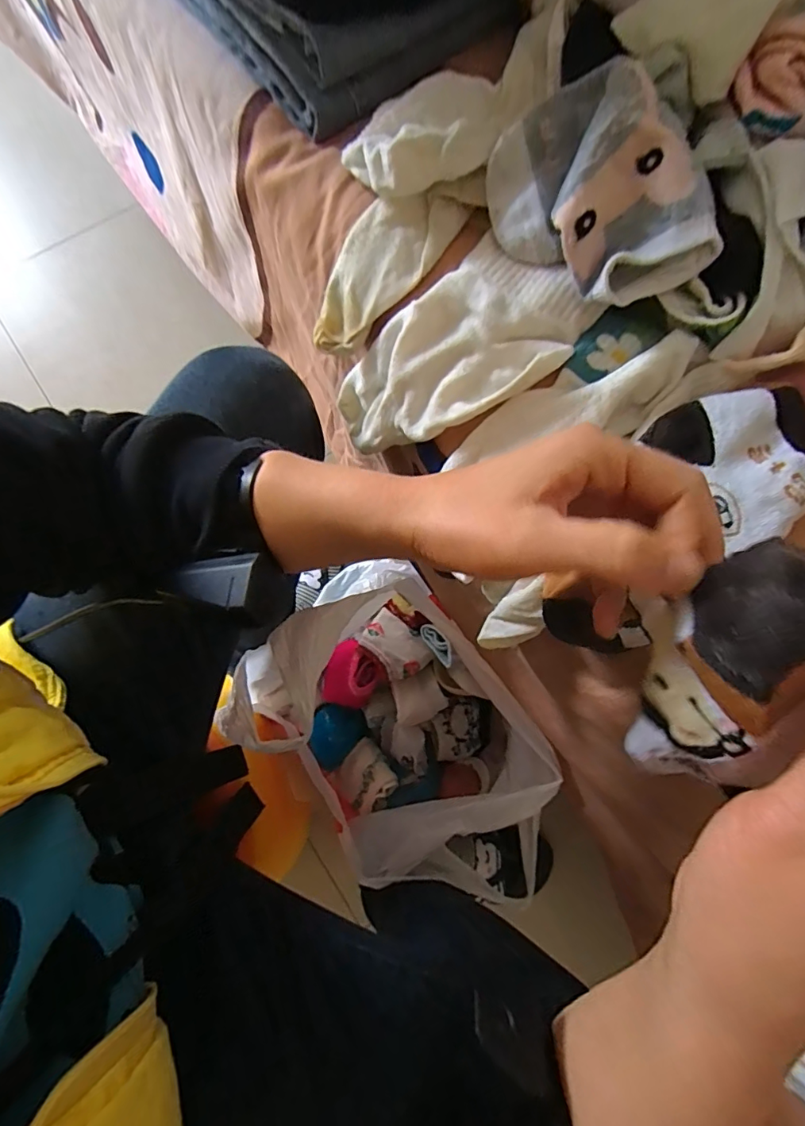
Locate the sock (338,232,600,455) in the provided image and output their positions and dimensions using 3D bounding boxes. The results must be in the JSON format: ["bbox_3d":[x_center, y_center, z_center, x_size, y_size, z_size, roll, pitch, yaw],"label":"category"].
[{"bbox_3d":[0.017,-0.128,0.321,0.195,0.055,0.098,-18,76,34],"label":"sock"}]

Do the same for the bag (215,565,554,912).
[{"bbox_3d":[-0.006,0.201,0.543,0.234,0.253,0.331,-37,81,-9],"label":"bag"}]

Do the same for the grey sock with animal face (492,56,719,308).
[{"bbox_3d":[0.095,-0.185,0.251,0.029,0.085,0.118,-20,79,-48],"label":"grey sock with animal face"}]

